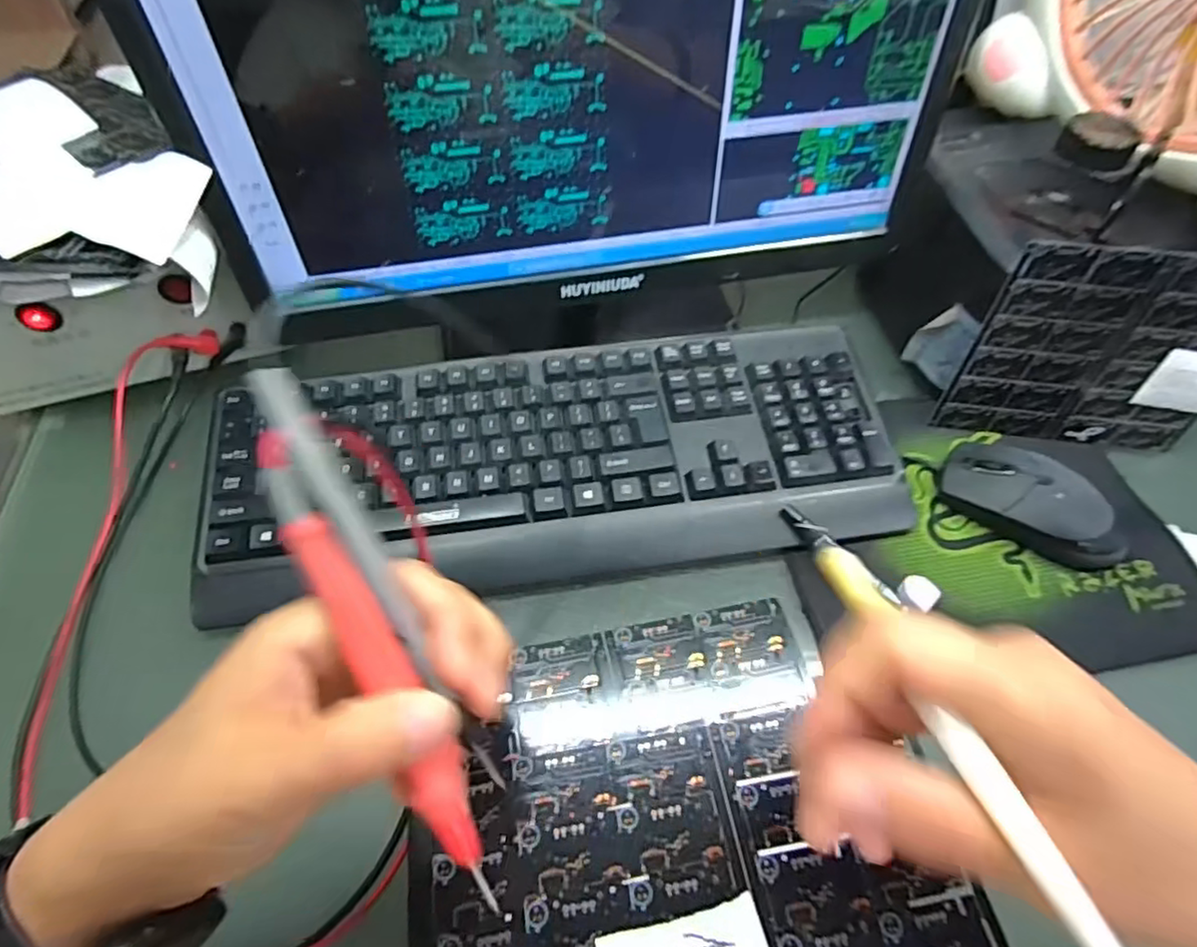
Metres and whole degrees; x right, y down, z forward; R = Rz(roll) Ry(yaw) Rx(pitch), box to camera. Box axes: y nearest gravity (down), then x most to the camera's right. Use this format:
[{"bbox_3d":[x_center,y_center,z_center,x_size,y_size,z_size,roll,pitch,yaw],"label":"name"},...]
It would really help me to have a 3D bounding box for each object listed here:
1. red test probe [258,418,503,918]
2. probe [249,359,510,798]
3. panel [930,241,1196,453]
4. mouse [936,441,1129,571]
[{"bbox_3d":[-0.066,0.057,0.192,0.018,0.009,0.147,-27,87,-18],"label":"red test probe"},{"bbox_3d":[-0.067,0.033,0.197,0.013,0.010,0.139,-29,95,-19],"label":"probe"},{"bbox_3d":[0.329,-0.074,0.413,0.168,0.141,0.005,7,47,4],"label":"panel"},{"bbox_3d":[0.283,0.018,0.415,0.112,0.035,0.060,39,64,21],"label":"mouse"}]

